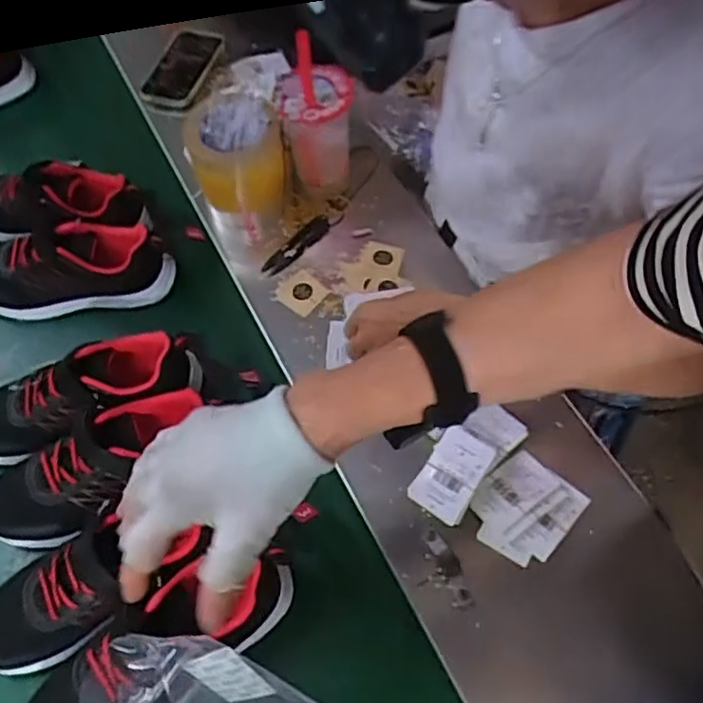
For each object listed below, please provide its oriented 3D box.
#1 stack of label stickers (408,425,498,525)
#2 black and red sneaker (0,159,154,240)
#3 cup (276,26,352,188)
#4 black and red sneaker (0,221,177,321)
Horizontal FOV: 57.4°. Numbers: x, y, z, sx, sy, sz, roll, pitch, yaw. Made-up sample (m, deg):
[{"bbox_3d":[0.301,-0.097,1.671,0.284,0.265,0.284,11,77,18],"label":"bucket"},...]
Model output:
[{"bbox_3d":[0.096,0.115,0.608,0.054,0.009,0.084,32,92,17],"label":"stack of label stickers"},{"bbox_3d":[-0.353,-0.168,0.739,0.234,0.078,0.076,4,62,4],"label":"black and red sneaker"},{"bbox_3d":[-0.043,-0.278,0.742,0.083,0.196,0.094,-9,62,-3],"label":"cup"},{"bbox_3d":[-0.330,-0.095,0.723,0.231,0.081,0.093,2,62,3],"label":"black and red sneaker"}]

